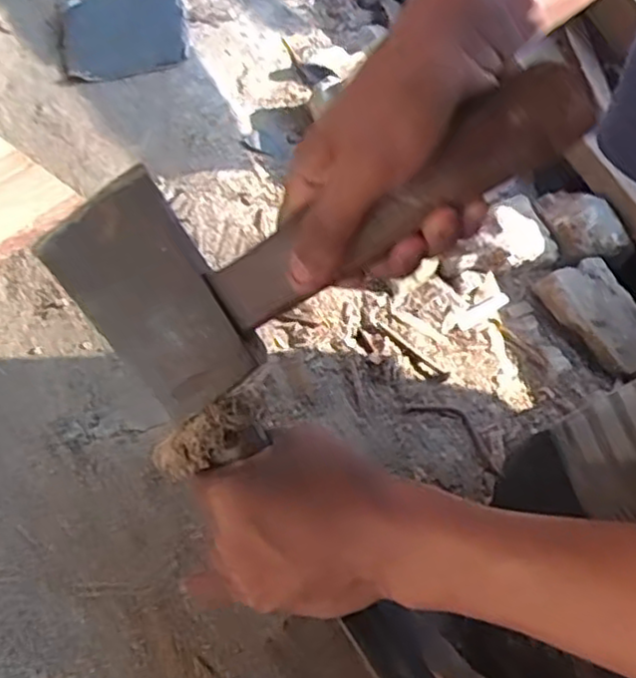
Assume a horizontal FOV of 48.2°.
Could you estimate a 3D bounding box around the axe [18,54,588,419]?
[{"bbox_3d":[-0.008,-0.067,0.317,0.226,0.033,0.108,-36,90,13],"label":"axe"}]

